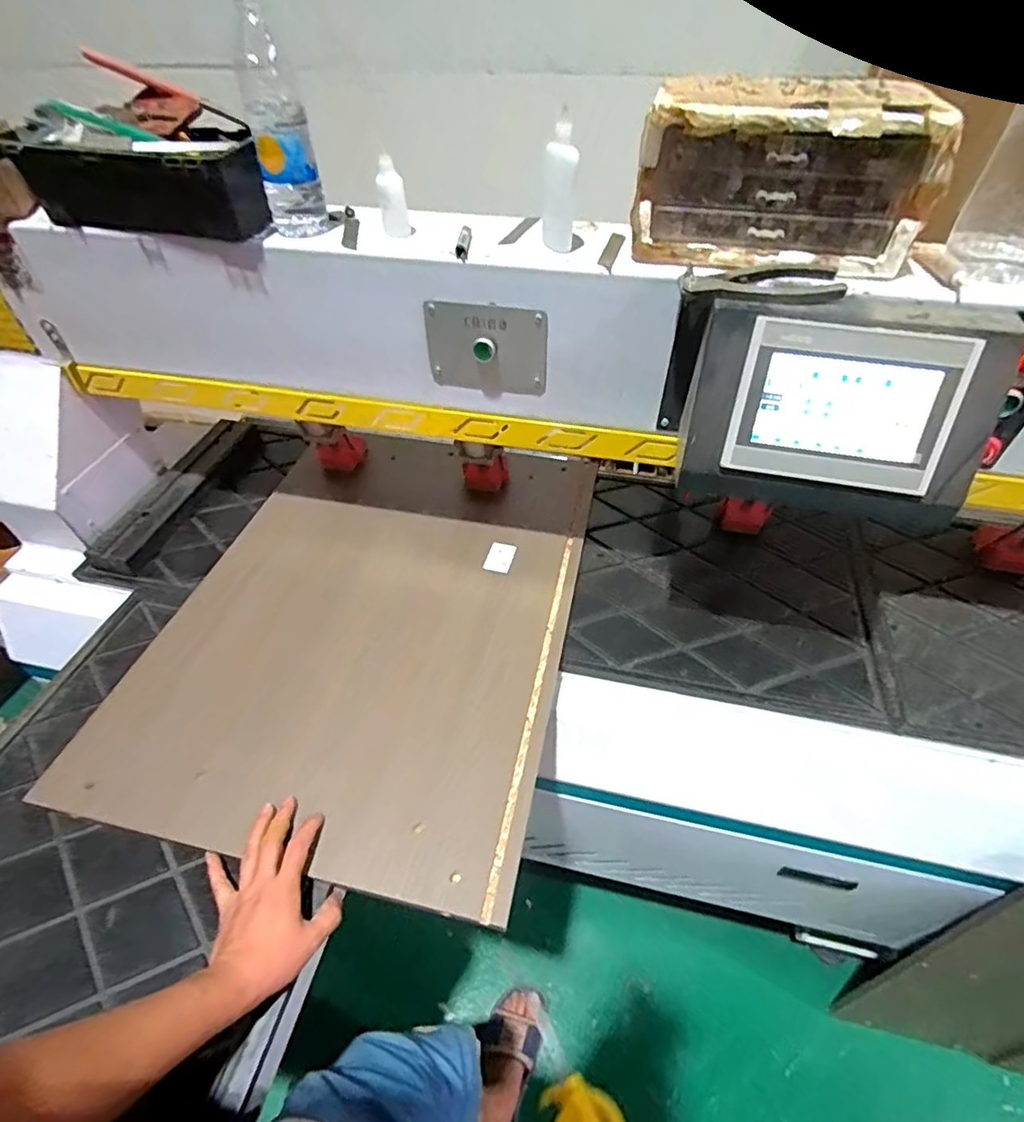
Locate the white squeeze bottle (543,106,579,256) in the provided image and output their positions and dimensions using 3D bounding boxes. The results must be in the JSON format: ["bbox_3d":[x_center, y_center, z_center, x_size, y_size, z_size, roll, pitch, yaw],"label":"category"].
[{"bbox_3d":[0.052,-0.398,0.612,0.029,0.125,0.038,-10,48,-8],"label":"white squeeze bottle"}]

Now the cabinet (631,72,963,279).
[{"bbox_3d":[0.272,-0.397,0.591,0.275,0.139,0.157,8,48,8],"label":"cabinet"}]

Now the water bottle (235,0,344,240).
[{"bbox_3d":[-0.248,-0.474,0.616,0.070,0.210,0.065,-18,50,-15],"label":"water bottle"}]

